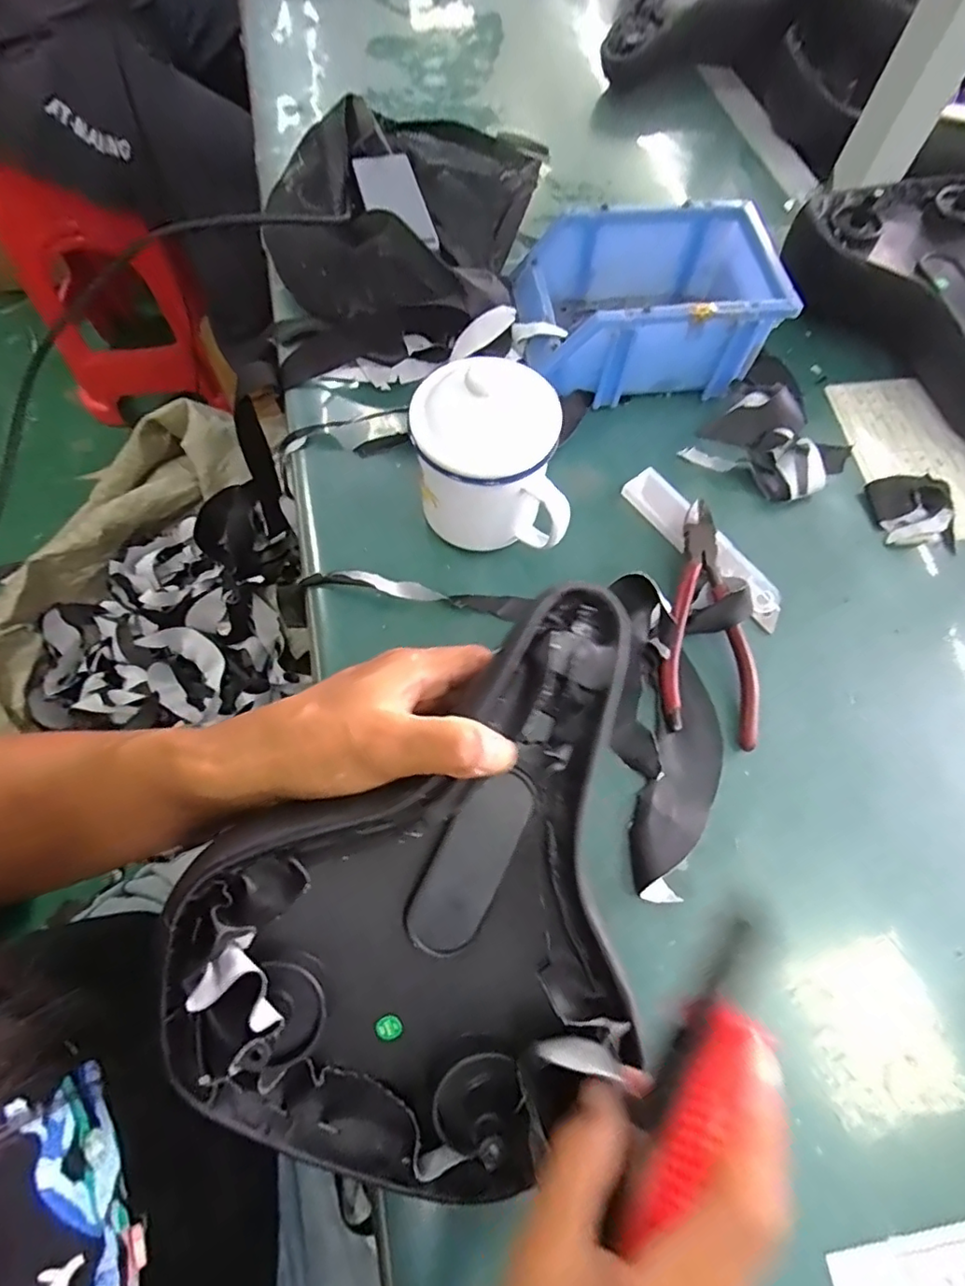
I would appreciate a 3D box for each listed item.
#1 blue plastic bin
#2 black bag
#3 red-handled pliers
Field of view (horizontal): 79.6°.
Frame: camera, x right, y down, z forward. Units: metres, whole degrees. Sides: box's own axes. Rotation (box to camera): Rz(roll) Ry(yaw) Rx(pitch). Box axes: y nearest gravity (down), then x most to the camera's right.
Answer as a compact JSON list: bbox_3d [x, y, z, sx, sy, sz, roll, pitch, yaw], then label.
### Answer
[{"bbox_3d":[0.118,-0.253,0.432,0.175,0.074,0.121,-4,67,-5],"label":"blue plastic bin"},{"bbox_3d":[-0.069,-0.358,0.474,0.207,0.062,0.288,-8,68,-7],"label":"black bag"},{"bbox_3d":[0.139,-0.016,0.361,0.053,0.019,0.155,6,67,0],"label":"red-handled pliers"}]

